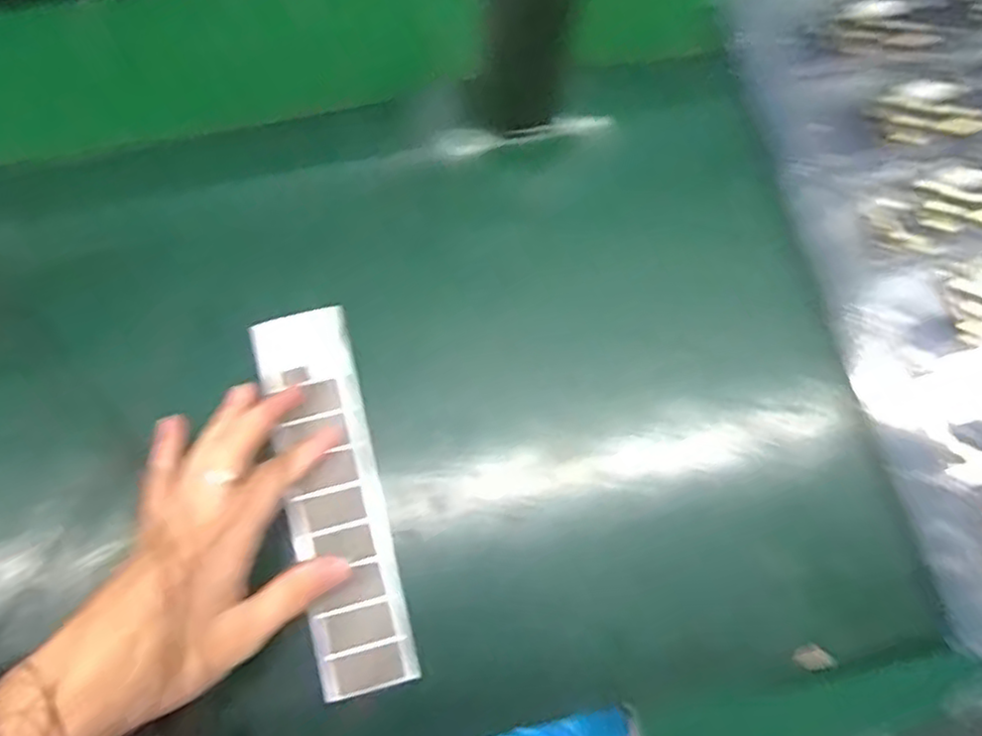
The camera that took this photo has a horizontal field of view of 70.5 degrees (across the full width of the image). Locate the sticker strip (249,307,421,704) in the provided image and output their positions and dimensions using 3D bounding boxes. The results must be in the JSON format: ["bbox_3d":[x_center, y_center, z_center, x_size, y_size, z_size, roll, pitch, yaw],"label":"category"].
[{"bbox_3d":[-0.090,0.071,0.395,0.052,0.010,0.213,-13,77,-7],"label":"sticker strip"}]

